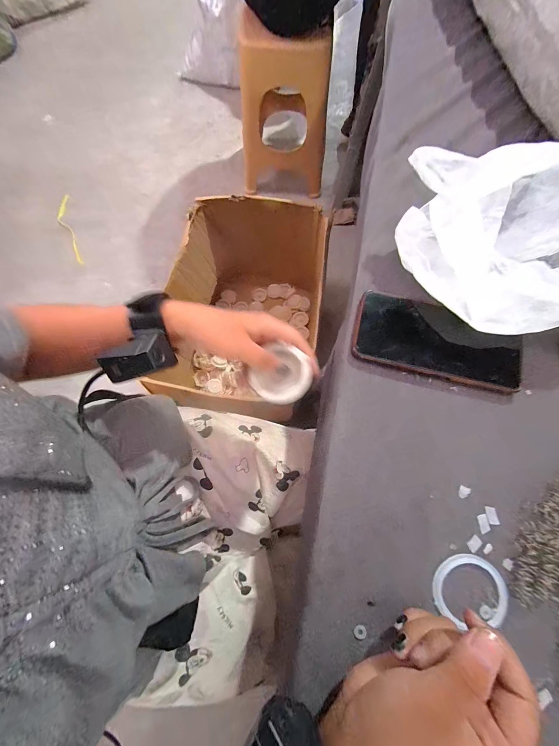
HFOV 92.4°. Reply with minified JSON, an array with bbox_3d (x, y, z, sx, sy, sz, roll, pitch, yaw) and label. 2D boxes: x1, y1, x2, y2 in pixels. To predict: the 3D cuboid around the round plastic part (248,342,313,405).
[{"bbox_3d":[0.002,0.002,0.263,0.054,0.015,0.057,0,75,2],"label":"round plastic part"}]

